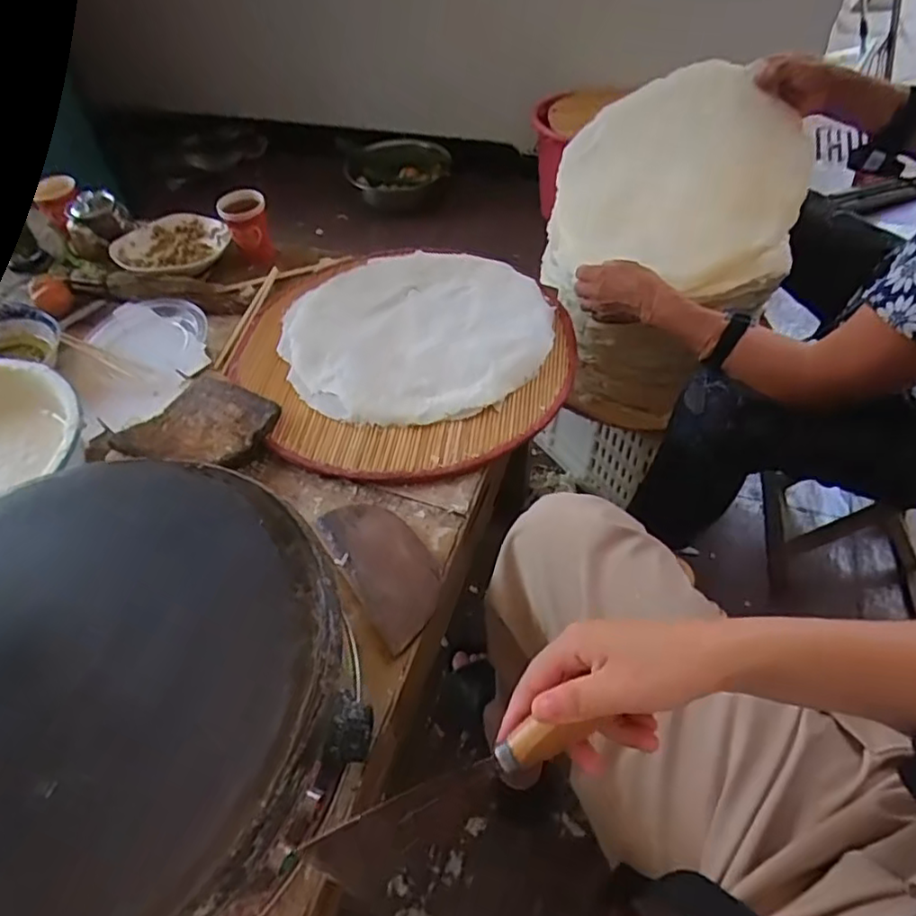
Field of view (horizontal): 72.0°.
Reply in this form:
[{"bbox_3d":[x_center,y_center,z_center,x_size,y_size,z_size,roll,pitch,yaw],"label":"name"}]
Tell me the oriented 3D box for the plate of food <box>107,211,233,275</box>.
[{"bbox_3d":[-0.448,-0.337,0.996,0.174,0.037,0.172,-1,50,1],"label":"plate of food"}]

